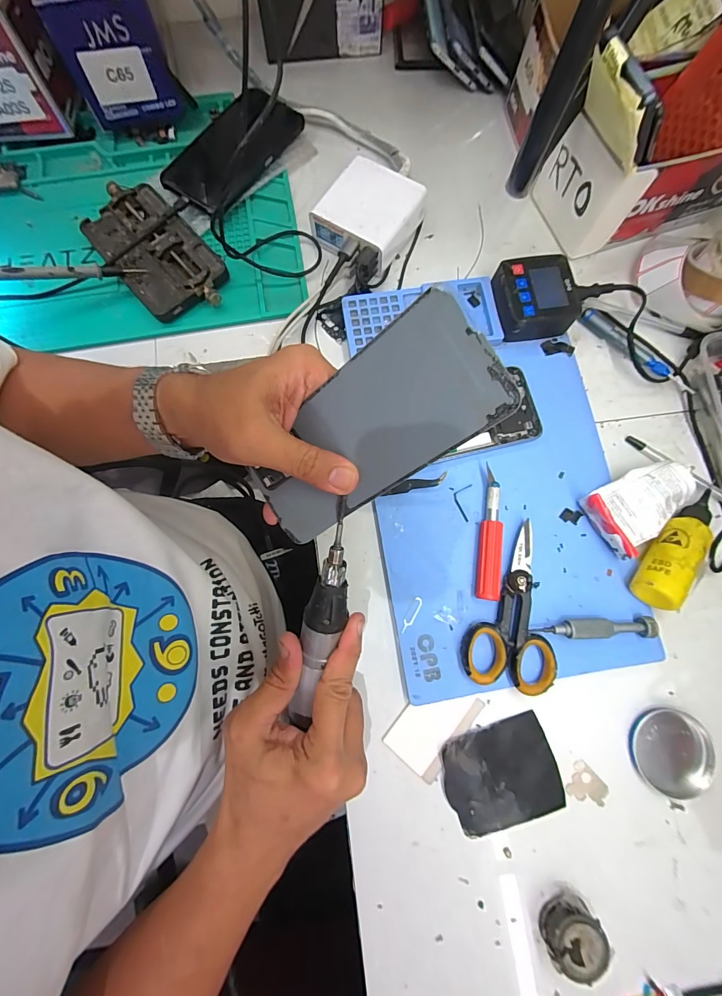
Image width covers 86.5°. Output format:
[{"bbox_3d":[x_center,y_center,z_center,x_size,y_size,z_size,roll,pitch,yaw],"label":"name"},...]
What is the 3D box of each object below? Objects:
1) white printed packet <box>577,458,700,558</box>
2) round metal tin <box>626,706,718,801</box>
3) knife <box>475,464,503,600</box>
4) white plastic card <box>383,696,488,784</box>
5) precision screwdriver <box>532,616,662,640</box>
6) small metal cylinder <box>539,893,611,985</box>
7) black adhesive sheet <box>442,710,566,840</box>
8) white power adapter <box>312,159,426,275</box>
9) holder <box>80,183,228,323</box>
[{"bbox_3d":[0.249,0.006,0.343,0.095,0.033,0.058,-28,79,-6],"label":"white printed packet"},{"bbox_3d":[0.254,0.210,0.314,0.059,0.015,0.064,0,77,0],"label":"round metal tin"},{"bbox_3d":[0.113,0.030,0.338,0.019,0.017,0.115,7,78,1],"label":"knife"},{"bbox_3d":[0.061,0.188,0.319,0.050,0.006,0.075,39,86,4],"label":"white plastic card"},{"bbox_3d":[0.196,0.110,0.322,0.104,0.009,0.017,-2,77,0],"label":"precision screwdriver"},{"bbox_3d":[0.158,0.322,0.282,0.038,0.025,0.041,0,77,0],"label":"small metal cylinder"},{"bbox_3d":[0.115,0.225,0.310,0.091,0.009,0.075,-16,78,-3],"label":"black adhesive sheet"},{"bbox_3d":[0.006,-0.288,0.395,0.091,0.038,0.100,37,80,8],"label":"white power adapter"},{"bbox_3d":[-0.210,-0.251,0.394,0.087,0.021,0.169,-41,81,-8],"label":"holder"}]

